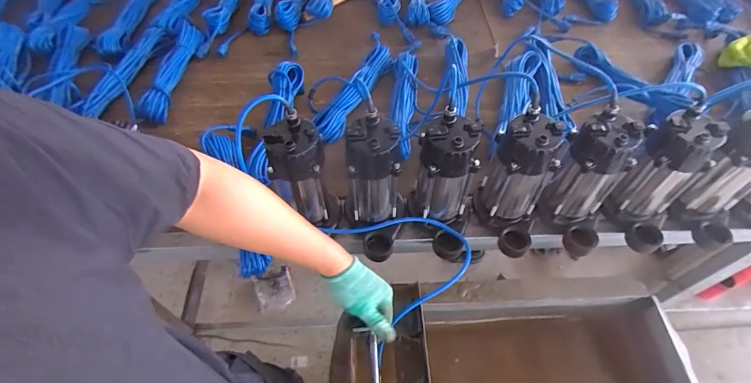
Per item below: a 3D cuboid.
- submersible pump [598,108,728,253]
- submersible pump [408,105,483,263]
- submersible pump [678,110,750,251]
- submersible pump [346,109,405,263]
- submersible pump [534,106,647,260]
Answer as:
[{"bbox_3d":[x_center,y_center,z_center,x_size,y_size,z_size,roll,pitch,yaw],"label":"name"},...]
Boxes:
[{"bbox_3d":[0.506,-0.012,0.690,0.104,0.219,0.148,18,57,11],"label":"submersible pump"},{"bbox_3d":[0.121,0.003,0.690,0.102,0.238,0.155,4,56,2],"label":"submersible pump"},{"bbox_3d":[0.650,-0.020,0.701,0.105,0.224,0.146,-27,60,-18],"label":"submersible pump"},{"bbox_3d":[-0.002,0.009,0.694,0.109,0.242,0.159,-1,56,-2],"label":"submersible pump"},{"bbox_3d":[0.380,-0.005,0.701,0.127,0.233,0.135,25,61,16],"label":"submersible pump"}]

